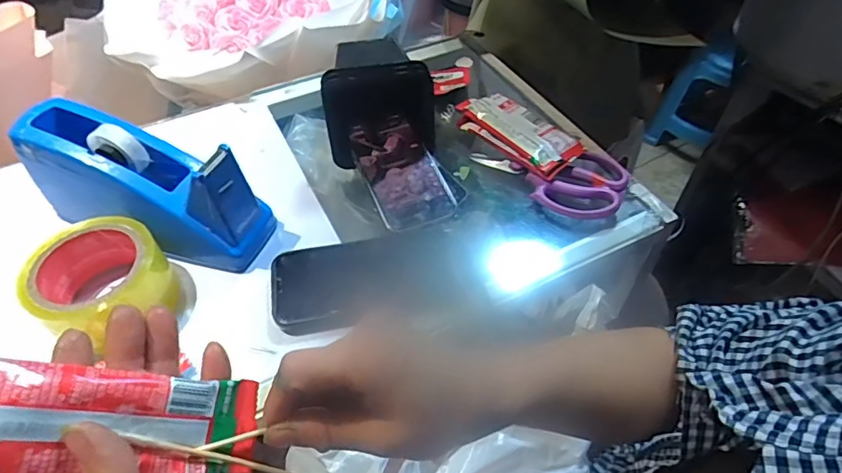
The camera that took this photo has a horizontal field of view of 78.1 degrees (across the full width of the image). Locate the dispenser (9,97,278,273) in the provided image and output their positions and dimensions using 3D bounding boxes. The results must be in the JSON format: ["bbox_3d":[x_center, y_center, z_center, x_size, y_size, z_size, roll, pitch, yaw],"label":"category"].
[{"bbox_3d":[-0.246,-0.045,0.468,0.206,0.104,0.067,14,51,12],"label":"dispenser"}]

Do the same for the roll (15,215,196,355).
[{"bbox_3d":[-0.260,0.042,0.434,0.106,0.071,0.093,-8,50,-6],"label":"roll"}]

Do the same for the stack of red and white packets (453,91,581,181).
[{"bbox_3d":[0.099,-0.110,0.554,0.057,0.030,0.137,-36,58,-26],"label":"stack of red and white packets"}]

